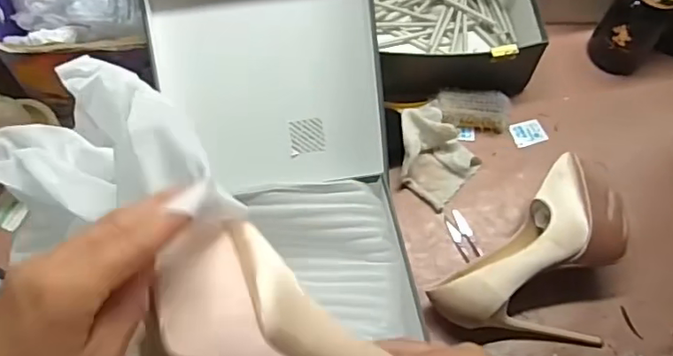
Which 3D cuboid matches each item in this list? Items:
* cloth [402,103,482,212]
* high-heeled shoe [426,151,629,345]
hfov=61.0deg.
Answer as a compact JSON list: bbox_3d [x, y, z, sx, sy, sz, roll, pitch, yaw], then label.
[{"bbox_3d":[0.118,-0.031,0.723,0.111,0.046,0.103,36,66,16],"label":"cloth"},{"bbox_3d":[0.240,0.104,0.626,0.234,0.079,0.155,-40,70,-21],"label":"high-heeled shoe"}]

